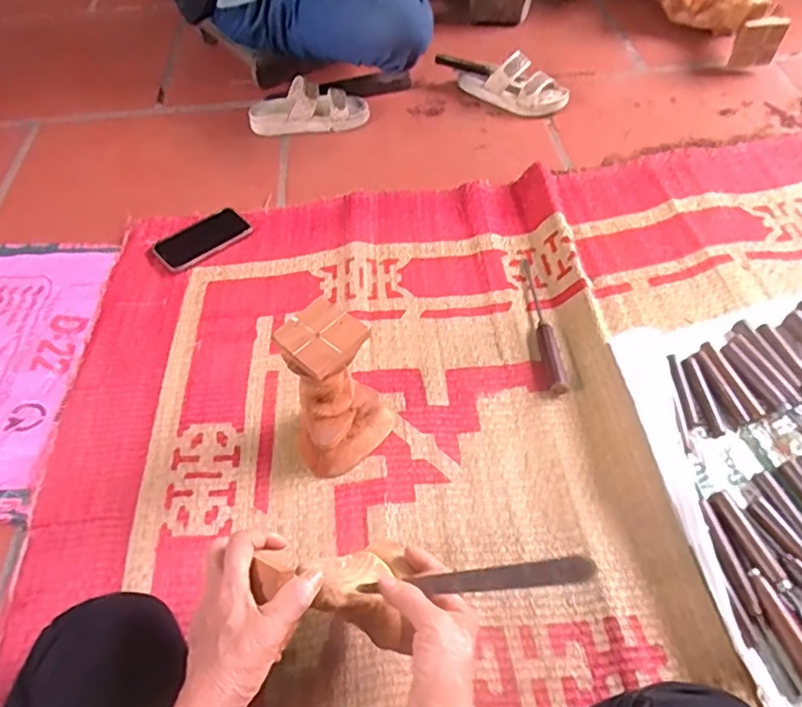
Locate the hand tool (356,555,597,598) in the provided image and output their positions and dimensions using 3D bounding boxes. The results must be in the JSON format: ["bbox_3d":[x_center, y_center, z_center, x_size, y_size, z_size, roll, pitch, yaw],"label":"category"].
[{"bbox_3d":[0.064,0.189,0.495,0.192,0.007,0.023,-6,55,1],"label":"hand tool"}]

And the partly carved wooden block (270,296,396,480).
[{"bbox_3d":[-0.083,0.049,0.683,0.105,0.178,0.113,36,63,25],"label":"partly carved wooden block"}]

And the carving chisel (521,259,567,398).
[{"bbox_3d":[0.198,-0.050,0.833,0.026,0.018,0.248,-5,54,0],"label":"carving chisel"}]

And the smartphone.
[{"bbox_3d":[-0.323,-0.187,0.963,0.151,0.009,0.081,-36,65,-25],"label":"smartphone"}]

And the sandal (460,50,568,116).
[{"bbox_3d":[0.218,-0.532,1.163,0.214,0.071,0.081,27,60,21],"label":"sandal"}]

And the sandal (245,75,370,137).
[{"bbox_3d":[-0.179,-0.470,1.149,0.231,0.070,0.084,-7,54,-2],"label":"sandal"}]

